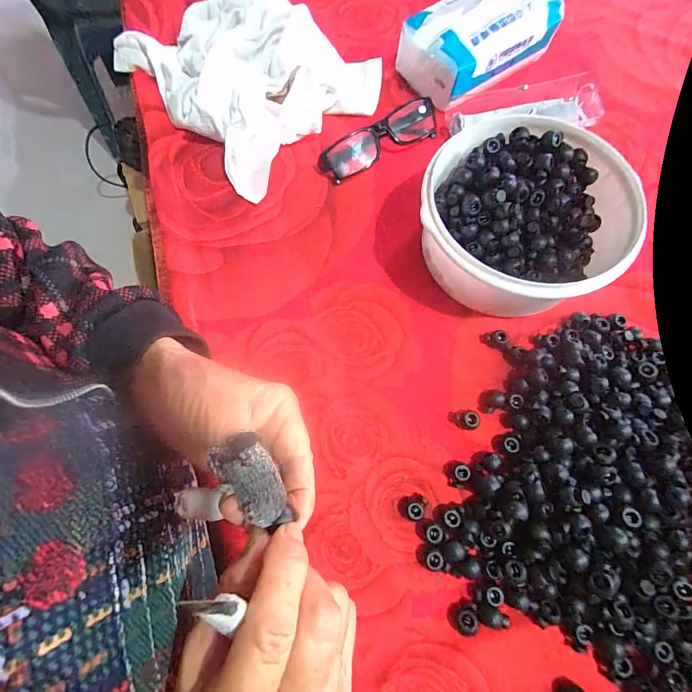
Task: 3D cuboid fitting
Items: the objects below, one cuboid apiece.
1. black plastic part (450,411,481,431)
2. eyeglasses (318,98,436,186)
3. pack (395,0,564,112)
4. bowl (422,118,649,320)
[{"bbox_3d":[0.096,0.060,0.289,0.020,0.013,0.014,6,70,2],"label":"black plastic part"},{"bbox_3d":[0.037,-0.217,0.374,0.133,0.030,0.035,-31,75,-11],"label":"eyeglasses"},{"bbox_3d":[0.147,-0.343,0.388,0.170,0.084,0.092,-35,76,-12],"label":"pack"},{"bbox_3d":[0.148,-0.105,0.311,0.171,0.074,0.161,0,72,-1],"label":"bowl"}]

